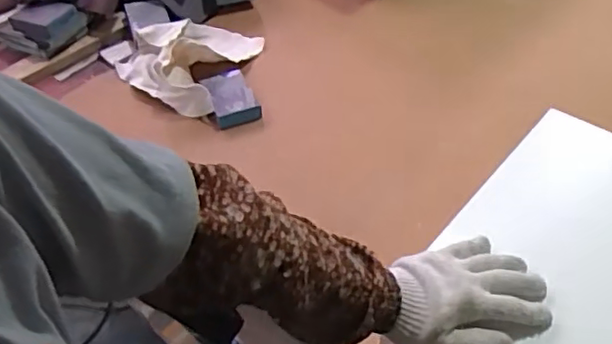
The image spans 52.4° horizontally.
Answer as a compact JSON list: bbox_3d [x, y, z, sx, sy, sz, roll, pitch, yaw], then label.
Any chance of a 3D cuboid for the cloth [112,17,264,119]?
[{"bbox_3d":[-0.202,-0.207,1.070,0.218,0.062,0.230,19,50,20],"label":"cloth"}]

